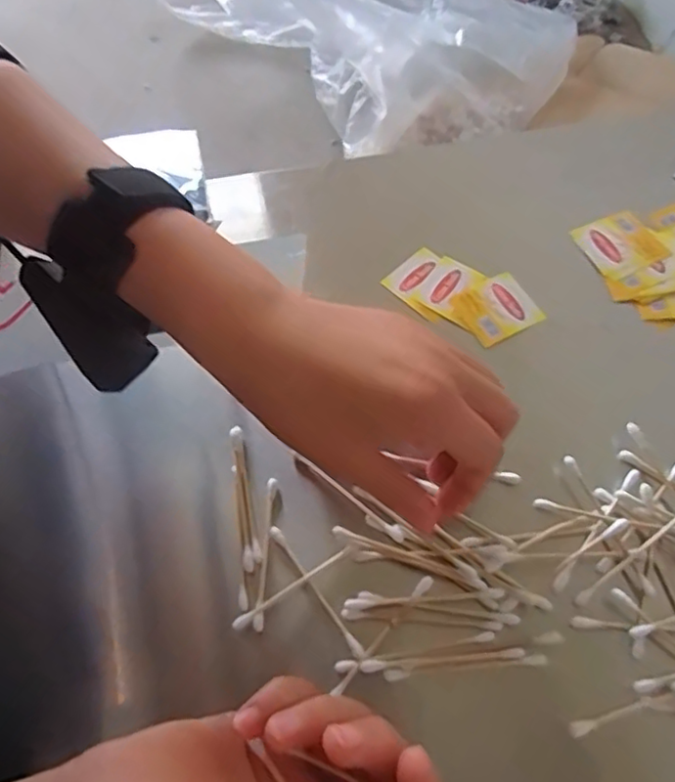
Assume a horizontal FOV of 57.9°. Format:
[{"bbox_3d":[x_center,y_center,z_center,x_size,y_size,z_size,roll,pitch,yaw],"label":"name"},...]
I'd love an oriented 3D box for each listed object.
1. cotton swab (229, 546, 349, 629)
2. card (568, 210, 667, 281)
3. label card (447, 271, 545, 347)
[{"bbox_3d":[-0.020,0.090,0.283,0.062,0.007,0.005,-33,67,-14],"label":"cotton swab"},{"bbox_3d":[0.172,-0.091,0.374,0.041,0.005,0.043,-27,63,-4],"label":"card"},{"bbox_3d":[0.093,-0.048,0.357,0.040,0.005,0.037,-28,69,-7],"label":"label card"}]

